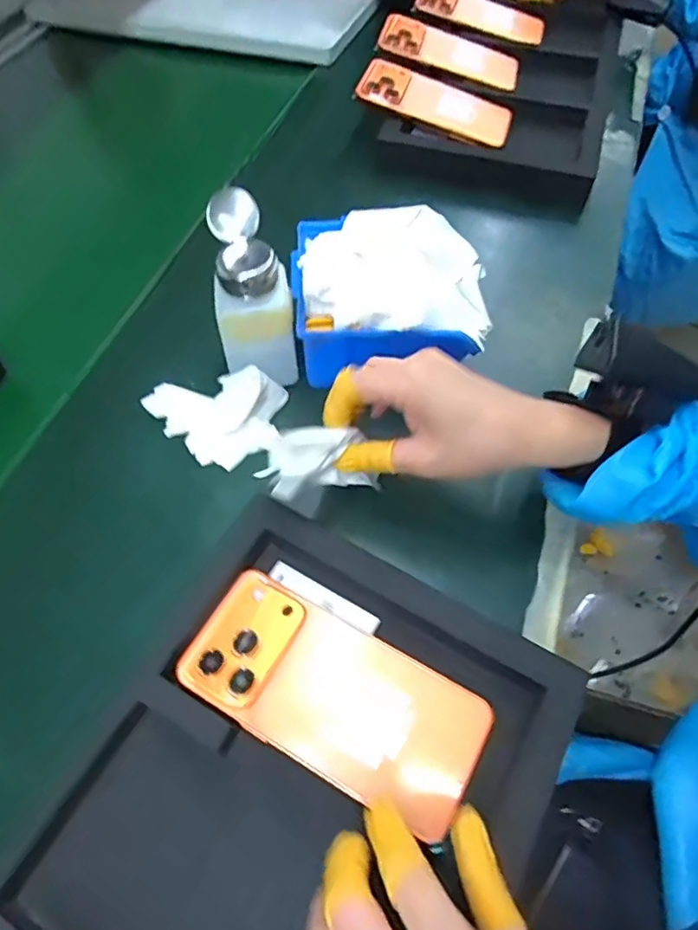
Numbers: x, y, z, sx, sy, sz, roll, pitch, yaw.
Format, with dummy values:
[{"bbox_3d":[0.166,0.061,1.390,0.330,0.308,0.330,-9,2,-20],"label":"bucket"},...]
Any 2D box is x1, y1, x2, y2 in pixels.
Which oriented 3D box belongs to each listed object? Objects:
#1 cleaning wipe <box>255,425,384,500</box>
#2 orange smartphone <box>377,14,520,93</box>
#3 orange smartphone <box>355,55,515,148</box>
[{"bbox_3d":[-0.018,0.001,0.355,0.067,0.056,0.027,-26,60,-13],"label":"cleaning wipe"},{"bbox_3d":[0.114,-0.467,0.667,0.161,0.017,0.071,19,60,-2],"label":"orange smartphone"},{"bbox_3d":[0.092,-0.383,0.617,0.162,0.009,0.075,23,66,2],"label":"orange smartphone"}]

